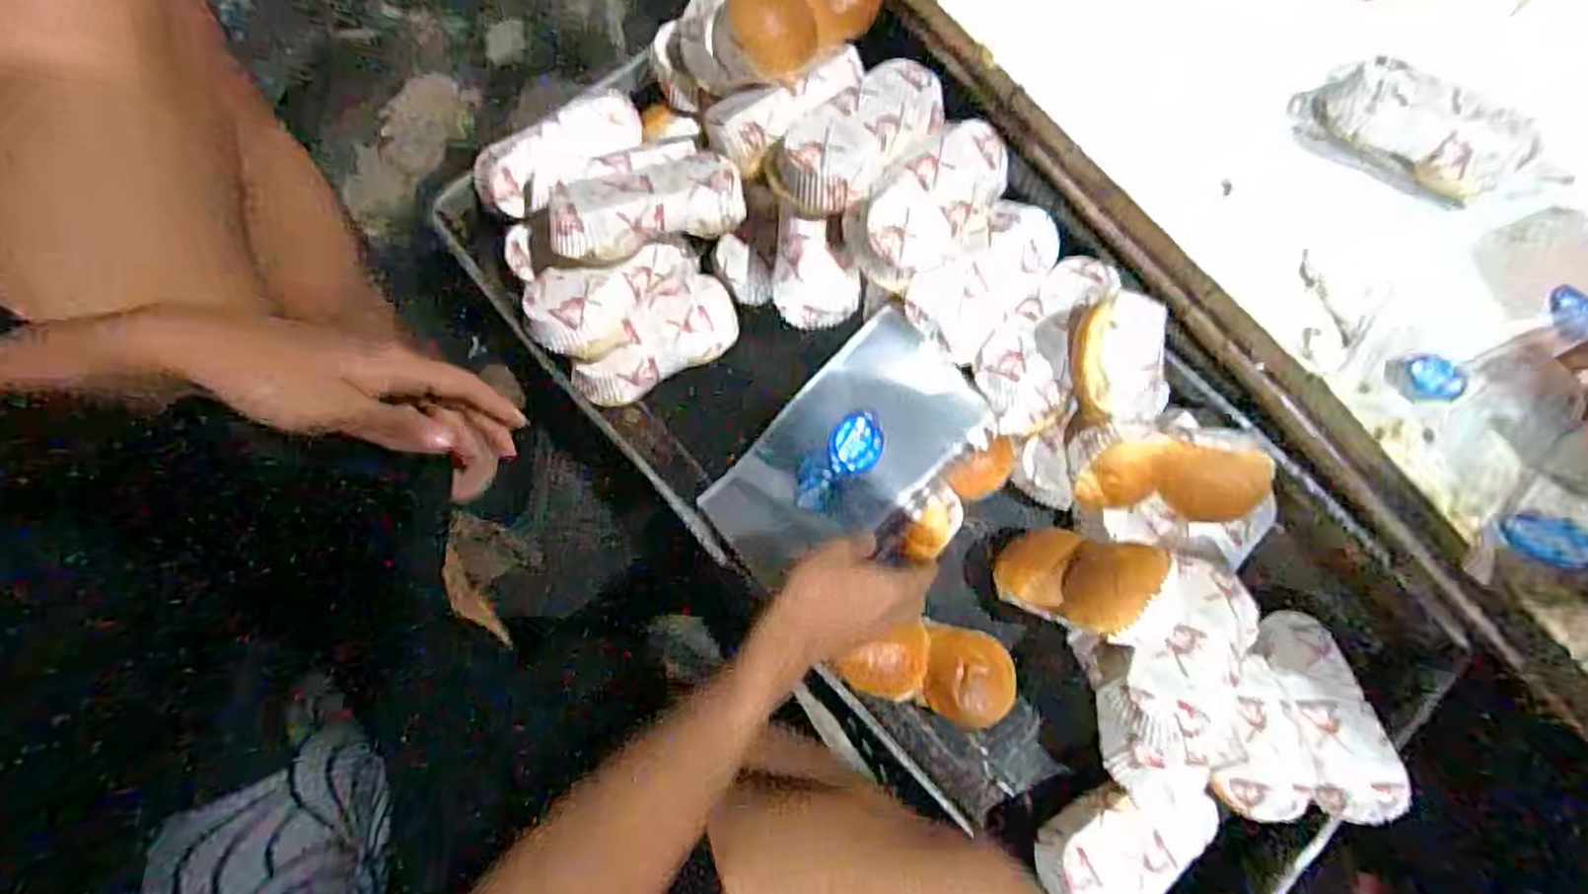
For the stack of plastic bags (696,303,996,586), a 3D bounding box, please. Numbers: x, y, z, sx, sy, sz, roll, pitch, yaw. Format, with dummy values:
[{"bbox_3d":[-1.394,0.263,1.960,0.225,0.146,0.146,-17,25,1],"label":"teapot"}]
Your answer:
[{"bbox_3d":[0.034,0.010,0.569,0.116,0.023,0.213,45,101,11],"label":"stack of plastic bags"}]

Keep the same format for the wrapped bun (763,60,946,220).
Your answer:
[{"bbox_3d":[0.048,-0.227,0.551,0.070,0.050,0.147,44,79,10],"label":"wrapped bun"}]

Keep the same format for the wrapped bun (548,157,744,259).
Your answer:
[{"bbox_3d":[-0.109,-0.180,0.551,0.138,0.041,0.064,-19,76,-6],"label":"wrapped bun"}]

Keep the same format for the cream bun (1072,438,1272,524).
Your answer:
[{"bbox_3d":[0.279,0.027,0.557,0.135,0.067,0.040,5,75,0],"label":"cream bun"}]

